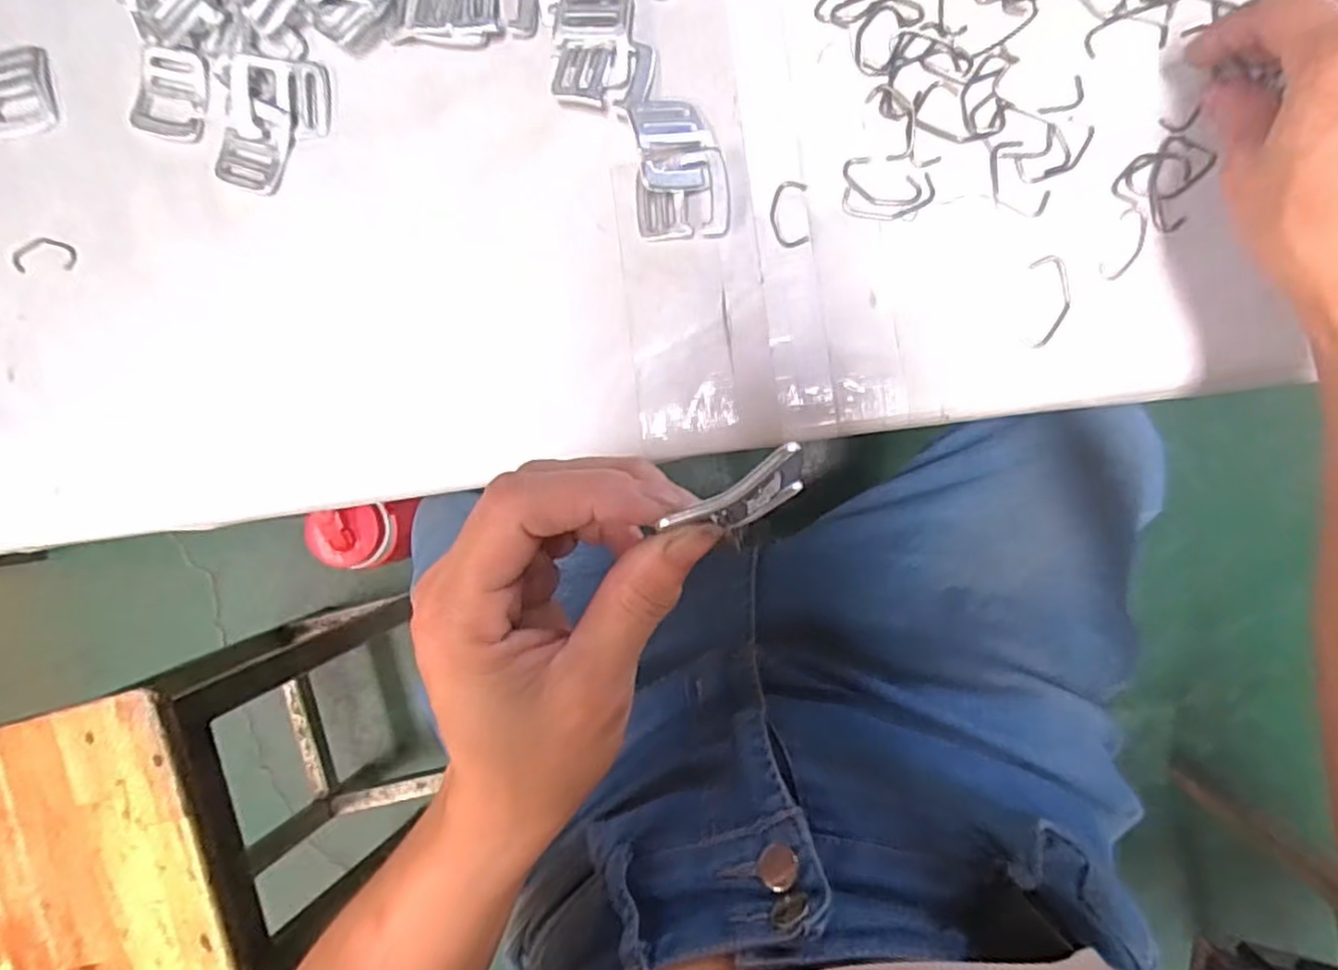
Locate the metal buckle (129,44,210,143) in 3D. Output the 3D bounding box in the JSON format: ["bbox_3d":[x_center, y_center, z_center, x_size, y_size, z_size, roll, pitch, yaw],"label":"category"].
[{"bbox_3d":[-0.266,-0.208,0.377,0.043,0.007,0.045,17,94,7],"label":"metal buckle"}]

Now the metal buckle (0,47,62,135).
[{"bbox_3d":[-0.366,-0.222,0.398,0.051,0.009,0.044,1,92,8],"label":"metal buckle"}]

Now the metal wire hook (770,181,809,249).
[{"bbox_3d":[0.055,-0.125,0.325,0.017,0.004,0.030,-3,91,8],"label":"metal wire hook"}]

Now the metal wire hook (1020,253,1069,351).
[{"bbox_3d":[0.167,-0.081,0.311,0.018,0.004,0.040,6,92,8],"label":"metal wire hook"}]

